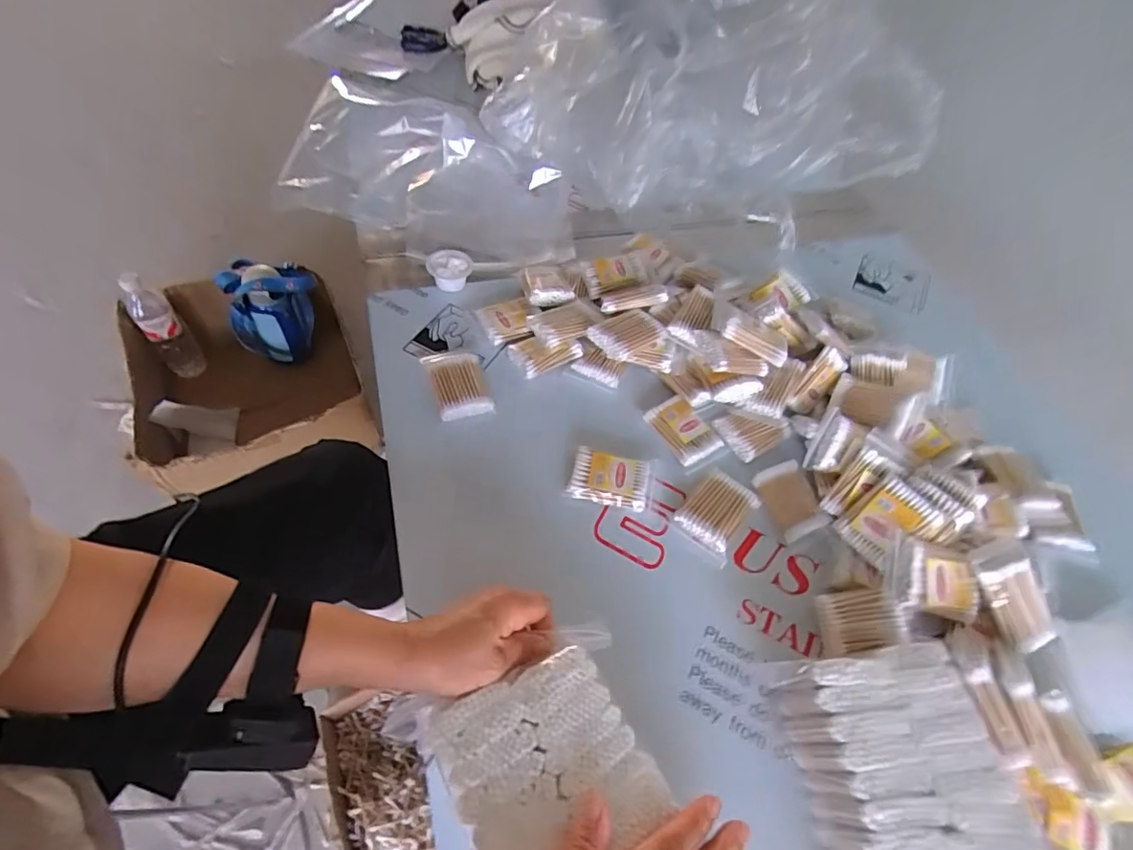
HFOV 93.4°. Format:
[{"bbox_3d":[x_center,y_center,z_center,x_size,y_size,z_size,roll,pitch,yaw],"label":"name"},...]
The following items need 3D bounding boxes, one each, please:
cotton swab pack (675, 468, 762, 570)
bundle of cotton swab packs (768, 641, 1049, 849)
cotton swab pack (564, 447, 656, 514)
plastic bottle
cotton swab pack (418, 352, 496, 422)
[{"bbox_3d":[0.147,0.085,0.517,0.060,0.011,0.079,39,60,18],"label":"cotton swab pack"},{"bbox_3d":[0.233,0.278,0.365,0.141,0.075,0.220,0,56,-8],"label":"bundle of cotton swab packs"},{"bbox_3d":[0.045,0.054,0.527,0.080,0.019,0.053,13,55,1],"label":"cotton swab pack"},{"bbox_3d":[-0.758,-0.180,1.003,0.068,0.211,0.055,-35,67,-27],"label":"plastic bottle"},{"bbox_3d":[-0.116,-0.044,0.574,0.057,0.019,0.087,-14,59,-16],"label":"cotton swab pack"}]

